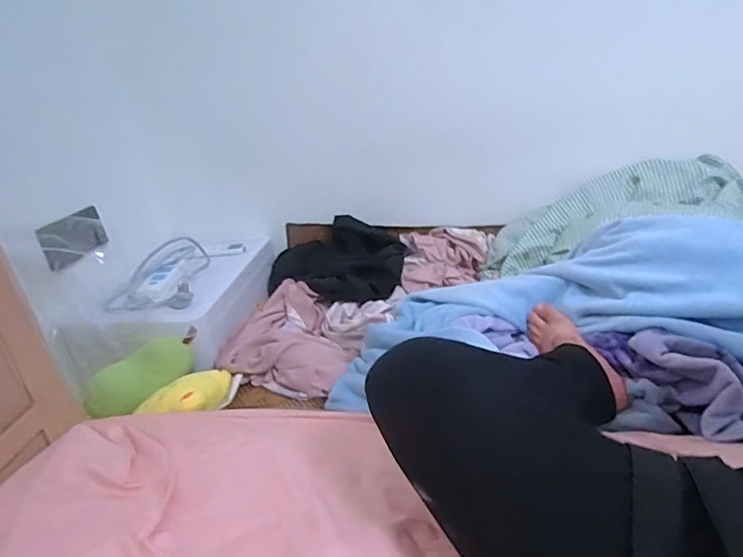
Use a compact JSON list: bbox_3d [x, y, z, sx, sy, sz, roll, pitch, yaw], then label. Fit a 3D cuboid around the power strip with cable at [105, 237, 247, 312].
[{"bbox_3d":[-0.374,-0.033,1.014,0.152,0.060,0.339,0,26,15],"label":"power strip with cable"}]

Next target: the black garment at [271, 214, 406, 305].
[{"bbox_3d":[-0.090,-0.034,1.083,0.323,0.101,0.288,-5,26,5],"label":"black garment"}]

